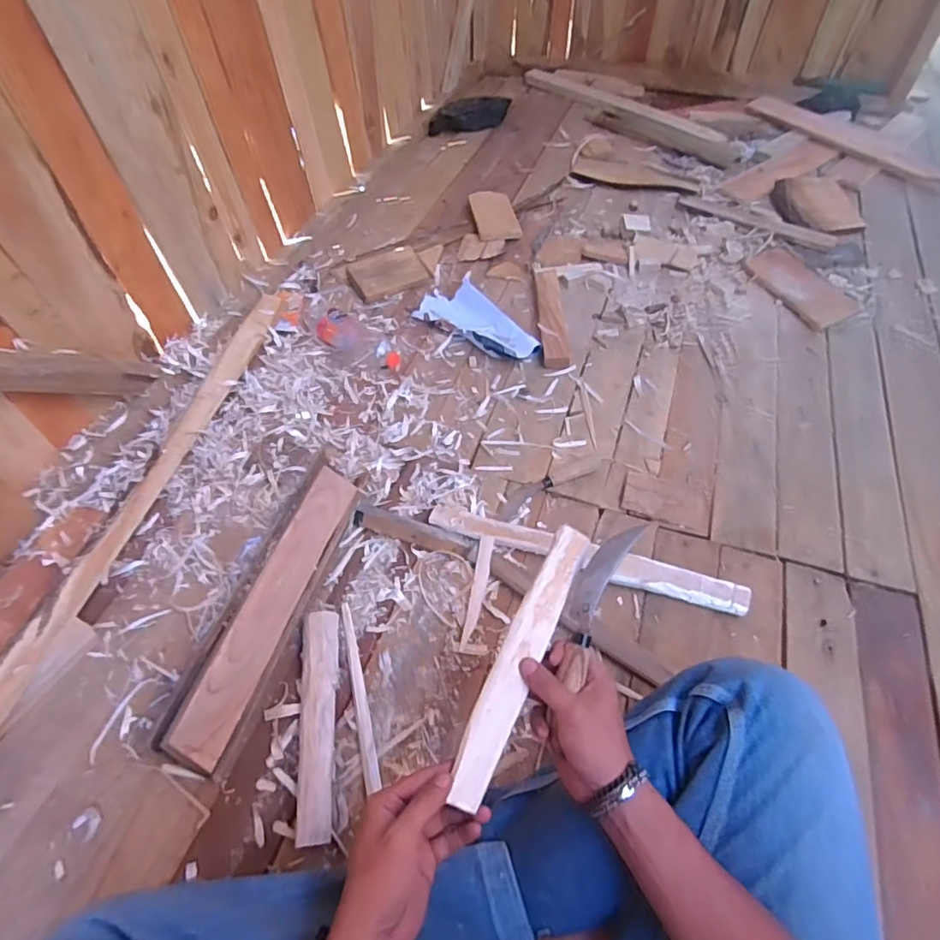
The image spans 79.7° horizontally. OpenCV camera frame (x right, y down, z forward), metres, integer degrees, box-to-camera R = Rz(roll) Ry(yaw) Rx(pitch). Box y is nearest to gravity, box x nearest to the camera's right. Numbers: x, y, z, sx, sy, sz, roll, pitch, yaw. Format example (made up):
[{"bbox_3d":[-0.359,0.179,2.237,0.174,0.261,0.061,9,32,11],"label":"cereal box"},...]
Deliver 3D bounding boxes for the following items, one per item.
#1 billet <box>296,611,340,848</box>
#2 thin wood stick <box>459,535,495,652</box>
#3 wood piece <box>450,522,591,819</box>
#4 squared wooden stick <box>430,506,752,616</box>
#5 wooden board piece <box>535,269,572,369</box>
[{"bbox_3d":[-0.178,0.289,0.656,0.045,0.035,0.248,-5,54,-4],"label":"billet"},{"bbox_3d":[0.009,0.161,0.754,0.019,0.005,0.159,7,62,13],"label":"thin wood stick"},{"bbox_3d":[0.047,0.160,0.494,0.036,0.010,0.253,22,61,15],"label":"wood piece"},{"bbox_3d":[0.157,0.123,0.791,0.444,0.021,0.047,14,55,10],"label":"squared wooden stick"},{"bbox_3d":[0.163,-0.314,1.119,0.052,0.026,0.301,0,54,0],"label":"wooden board piece"}]

